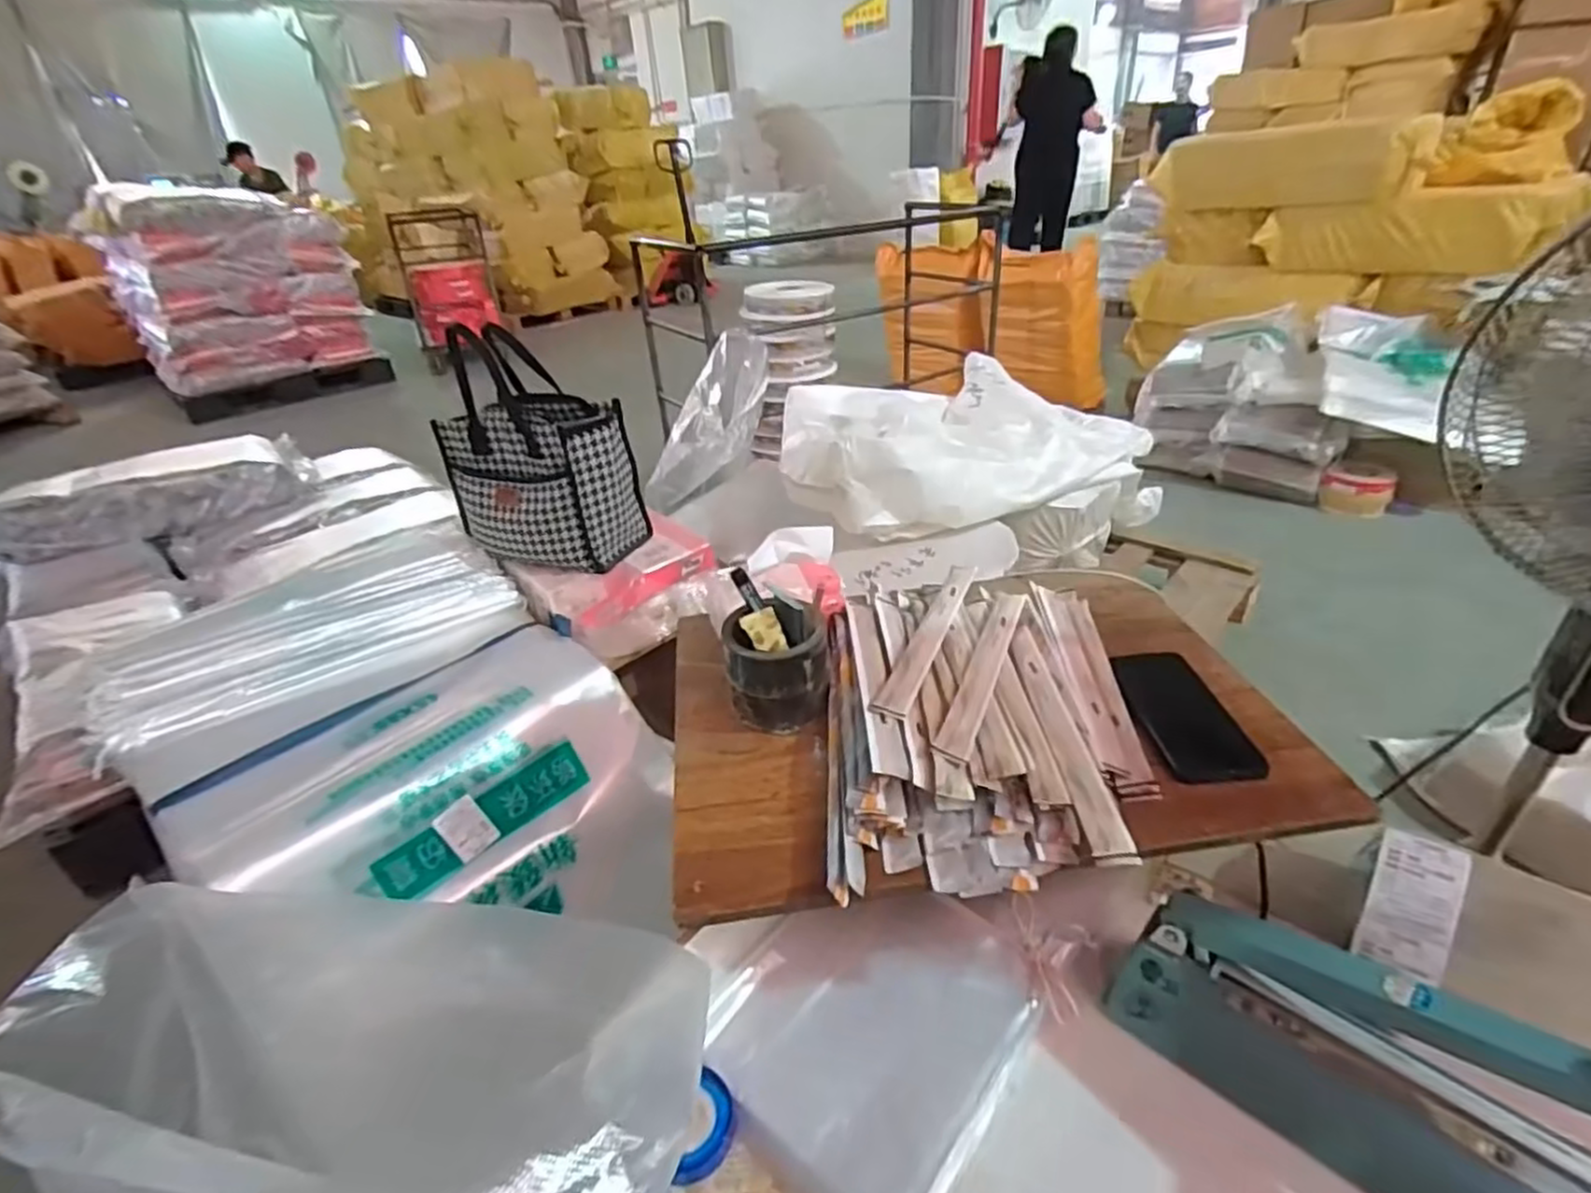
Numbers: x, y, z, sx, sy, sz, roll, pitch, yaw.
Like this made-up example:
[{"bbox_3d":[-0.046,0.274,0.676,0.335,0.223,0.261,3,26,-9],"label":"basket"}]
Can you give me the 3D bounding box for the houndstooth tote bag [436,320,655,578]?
[{"bbox_3d":[-0.393,-0.222,1.120,0.262,0.313,0.159,12,36,26],"label":"houndstooth tote bag"}]

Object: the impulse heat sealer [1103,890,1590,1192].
[{"bbox_3d":[0.382,0.296,0.476,0.315,0.170,0.082,22,41,36],"label":"impulse heat sealer"}]

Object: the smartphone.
[{"bbox_3d":[0.345,0.102,0.664,0.083,0.012,0.173,-4,32,2],"label":"smartphone"}]

